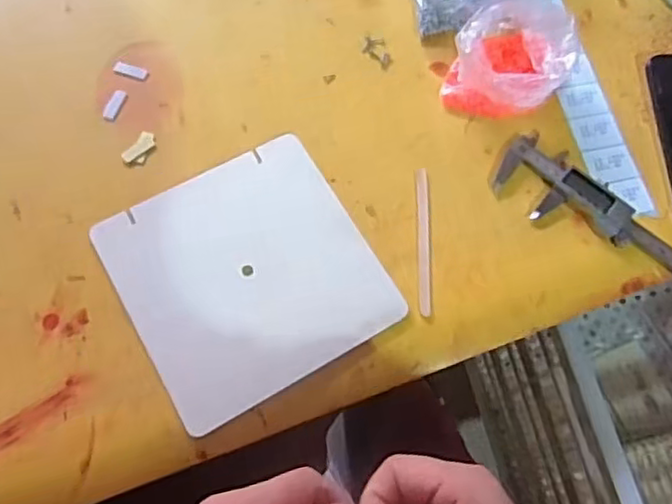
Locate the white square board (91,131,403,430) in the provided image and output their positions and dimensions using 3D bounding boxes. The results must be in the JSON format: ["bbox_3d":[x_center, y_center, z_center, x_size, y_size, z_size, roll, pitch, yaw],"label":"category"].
[{"bbox_3d":[-0.065,0.014,0.494,0.174,0.007,0.175,-28,72,-13],"label":"white square board"}]

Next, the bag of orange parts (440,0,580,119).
[{"bbox_3d":[0.148,-0.162,0.554,0.091,0.050,0.112,29,69,9],"label":"bag of orange parts"}]

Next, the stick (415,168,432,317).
[{"bbox_3d":[0.068,-0.010,0.512,0.011,0.004,0.119,2,68,-2],"label":"stick"}]

